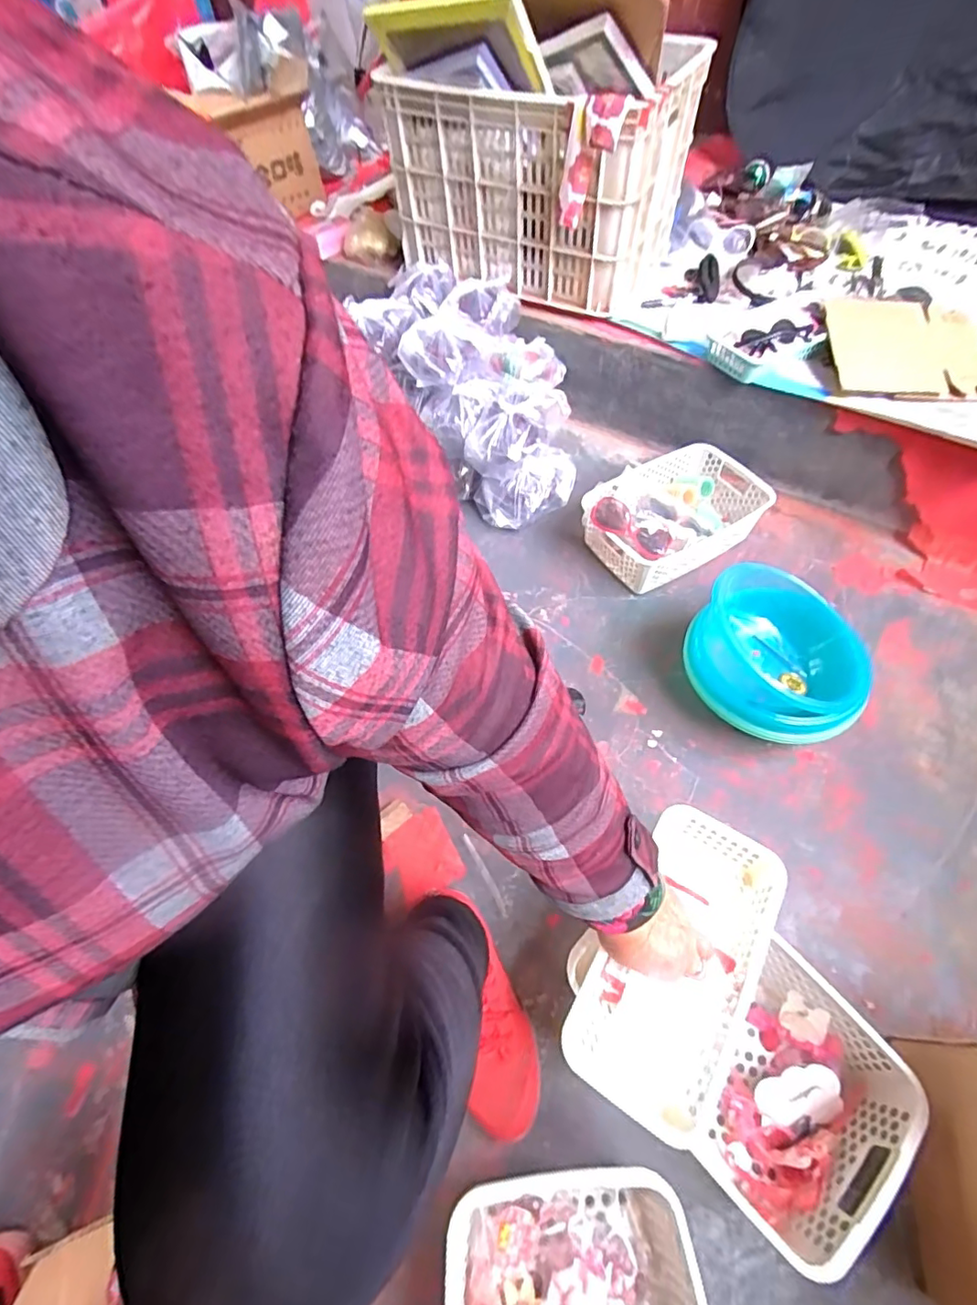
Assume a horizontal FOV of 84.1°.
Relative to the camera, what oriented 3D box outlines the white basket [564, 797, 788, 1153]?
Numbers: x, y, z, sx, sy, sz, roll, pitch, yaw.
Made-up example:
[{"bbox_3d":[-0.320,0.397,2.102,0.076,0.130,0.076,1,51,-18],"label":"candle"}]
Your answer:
[{"bbox_3d":[0.186,0.299,0.529,0.134,0.061,0.269,28,59,18],"label":"white basket"}]

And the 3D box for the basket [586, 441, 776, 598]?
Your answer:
[{"bbox_3d":[0.316,-0.241,0.942,0.299,0.111,0.209,-31,61,-17],"label":"basket"}]

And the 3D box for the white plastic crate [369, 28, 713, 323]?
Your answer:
[{"bbox_3d":[0.088,-0.911,1.026,0.517,0.285,0.306,26,62,17],"label":"white plastic crate"}]

